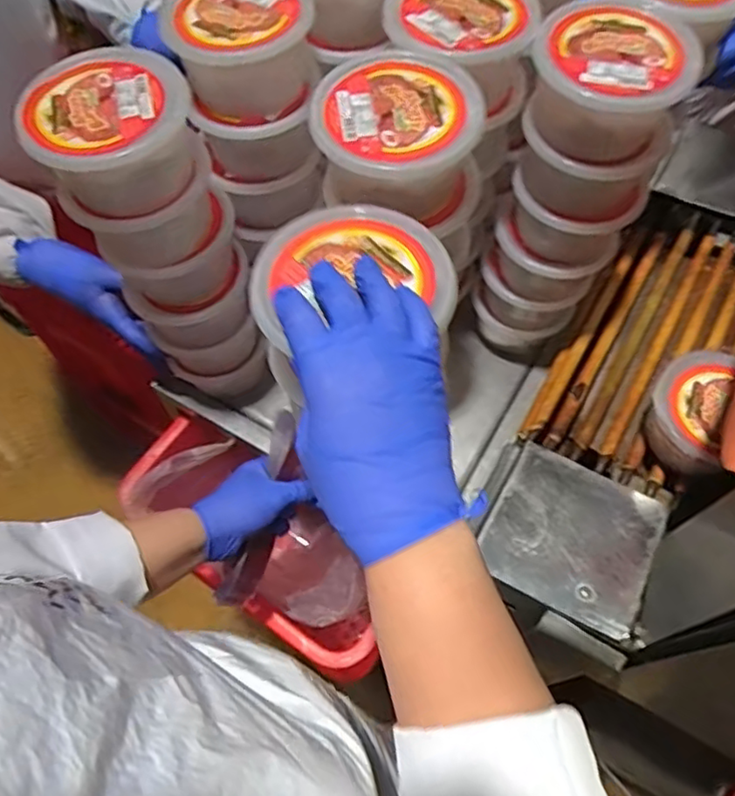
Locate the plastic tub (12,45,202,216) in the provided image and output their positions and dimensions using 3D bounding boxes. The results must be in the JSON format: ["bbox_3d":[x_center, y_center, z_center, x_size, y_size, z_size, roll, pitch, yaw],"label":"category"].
[{"bbox_3d":[-0.187,-0.197,0.476,0.113,0.066,0.115,-1,63,1],"label":"plastic tub"}]

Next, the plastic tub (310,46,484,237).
[{"bbox_3d":[0.020,-0.188,0.470,0.117,0.068,0.126,-1,63,1],"label":"plastic tub"}]

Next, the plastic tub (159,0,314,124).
[{"bbox_3d":[-0.103,-0.291,0.531,0.115,0.067,0.122,-1,63,1],"label":"plastic tub"}]

